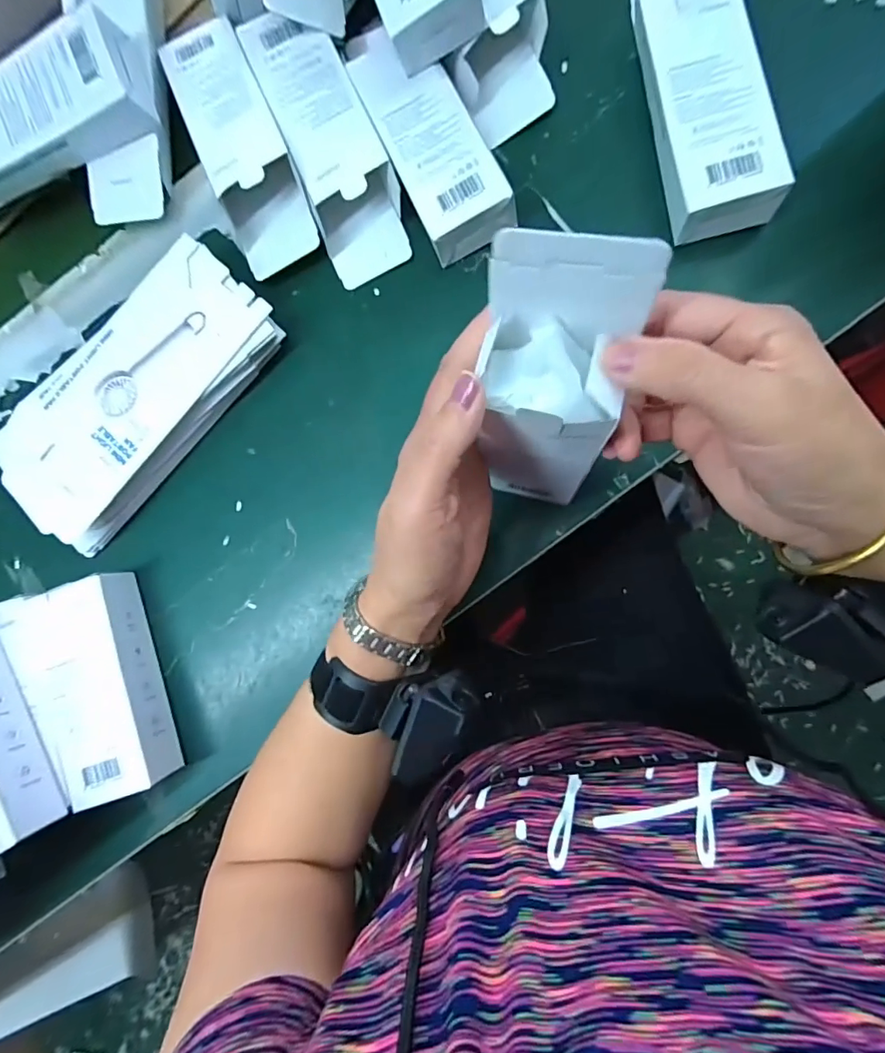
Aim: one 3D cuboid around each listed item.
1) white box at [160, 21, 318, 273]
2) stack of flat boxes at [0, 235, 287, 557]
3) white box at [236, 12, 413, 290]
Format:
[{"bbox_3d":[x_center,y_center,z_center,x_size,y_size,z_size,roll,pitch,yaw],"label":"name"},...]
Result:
[{"bbox_3d":[-0.162,-0.308,0.393,0.070,0.044,0.209,-21,84,6],"label":"white box"},{"bbox_3d":[-0.242,-0.103,0.393,0.238,0.040,0.115,-43,84,3],"label":"stack of flat boxes"},{"bbox_3d":[-0.087,-0.300,0.385,0.069,0.046,0.202,-22,83,5],"label":"white box"}]

